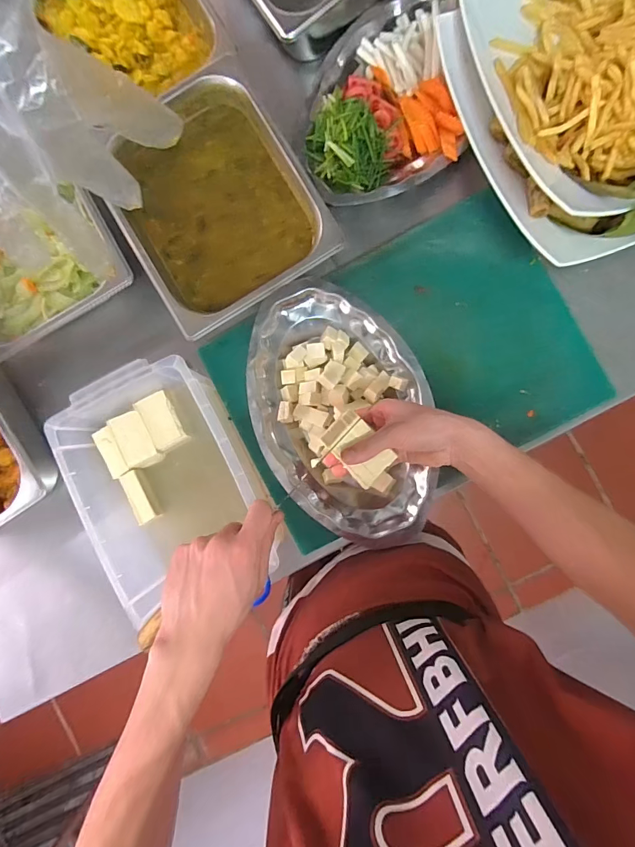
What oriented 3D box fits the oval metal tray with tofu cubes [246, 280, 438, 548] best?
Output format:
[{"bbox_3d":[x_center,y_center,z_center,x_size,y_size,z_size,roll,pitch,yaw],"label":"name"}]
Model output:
[{"bbox_3d":[0.034,-0.016,0.594,0.236,0.055,0.374,-30,88,4],"label":"oval metal tray with tofu cubes"}]

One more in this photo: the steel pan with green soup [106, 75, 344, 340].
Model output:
[{"bbox_3d":[-0.156,-0.328,0.624,0.267,0.064,0.342,-30,88,4],"label":"steel pan with green soup"}]

